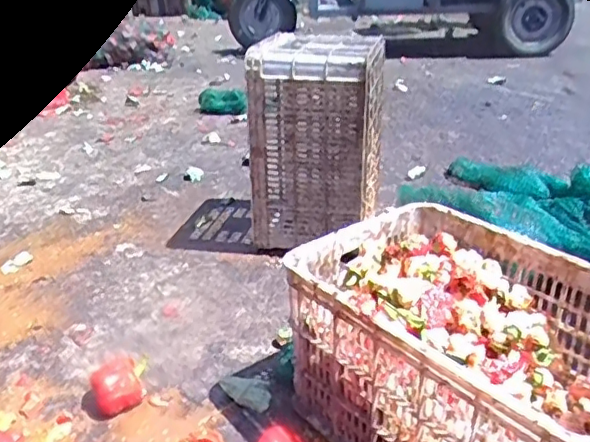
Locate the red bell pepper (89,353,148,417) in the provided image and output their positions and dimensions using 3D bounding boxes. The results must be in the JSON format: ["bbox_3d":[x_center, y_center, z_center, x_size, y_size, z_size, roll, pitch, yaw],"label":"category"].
[{"bbox_3d":[-0.317,0.299,1.060,0.092,0.072,0.087,-6,26,-8],"label":"red bell pepper"}]

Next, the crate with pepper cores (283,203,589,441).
[{"bbox_3d":[0.273,0.230,0.912,0.355,0.307,0.517,-20,31,-32],"label":"crate with pepper cores"}]

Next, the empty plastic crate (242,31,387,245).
[{"bbox_3d":[0.057,-0.207,1.534,0.295,0.485,0.276,8,27,19],"label":"empty plastic crate"}]

